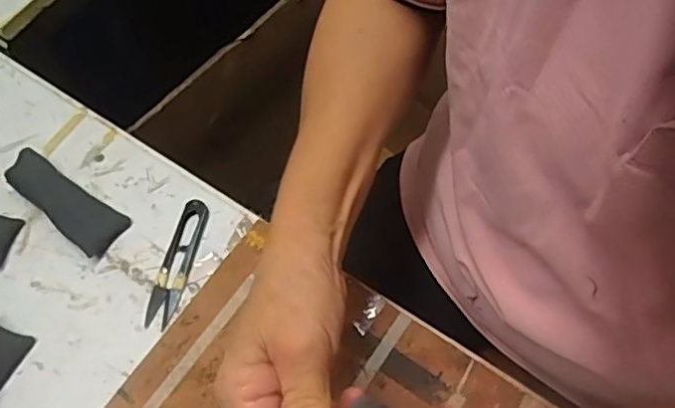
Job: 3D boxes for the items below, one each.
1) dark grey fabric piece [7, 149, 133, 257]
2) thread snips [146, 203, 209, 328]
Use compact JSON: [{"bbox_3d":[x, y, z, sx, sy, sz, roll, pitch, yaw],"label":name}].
[{"bbox_3d":[-0.219,-0.001,0.462,0.106,0.023,0.040,31,71,16],"label":"dark grey fabric piece"},{"bbox_3d":[-0.122,0.044,0.445,0.022,0.004,0.100,14,67,9],"label":"thread snips"}]

